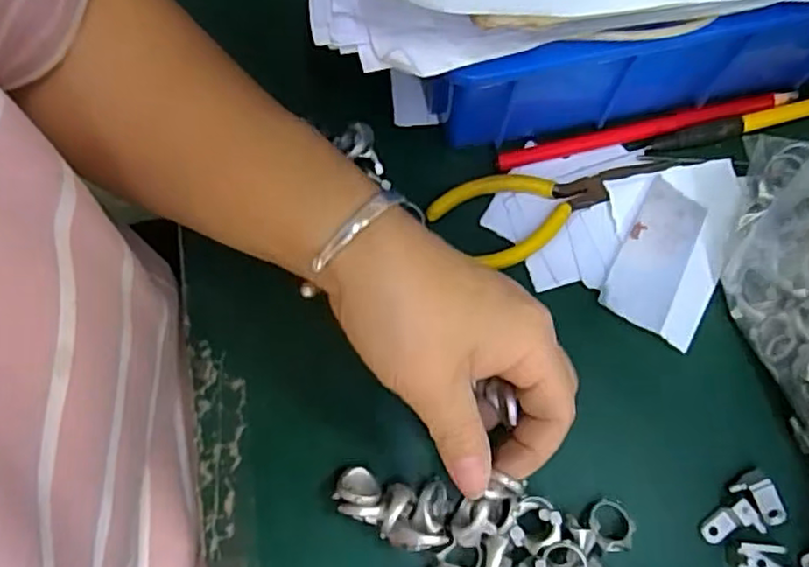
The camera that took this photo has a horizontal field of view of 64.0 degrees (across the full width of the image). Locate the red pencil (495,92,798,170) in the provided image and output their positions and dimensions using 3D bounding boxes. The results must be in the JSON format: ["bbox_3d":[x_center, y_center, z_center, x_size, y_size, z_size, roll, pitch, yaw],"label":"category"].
[{"bbox_3d":[0.126,-0.081,0.337,0.161,0.007,0.009,-13,73,-4],"label":"red pencil"}]

